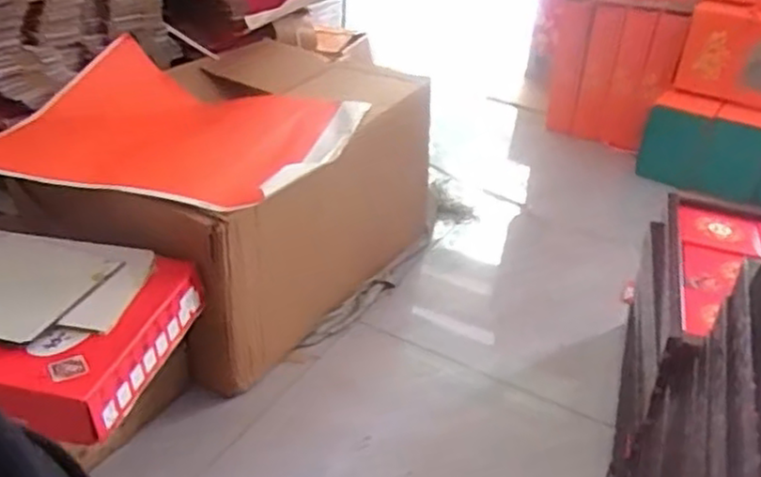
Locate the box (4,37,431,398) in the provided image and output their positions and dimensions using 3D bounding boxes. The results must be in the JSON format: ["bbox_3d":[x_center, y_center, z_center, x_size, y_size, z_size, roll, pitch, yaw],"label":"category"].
[{"bbox_3d":[-0.274,-0.091,1.396,0.524,0.360,0.756,20,34,24],"label":"box"}]

